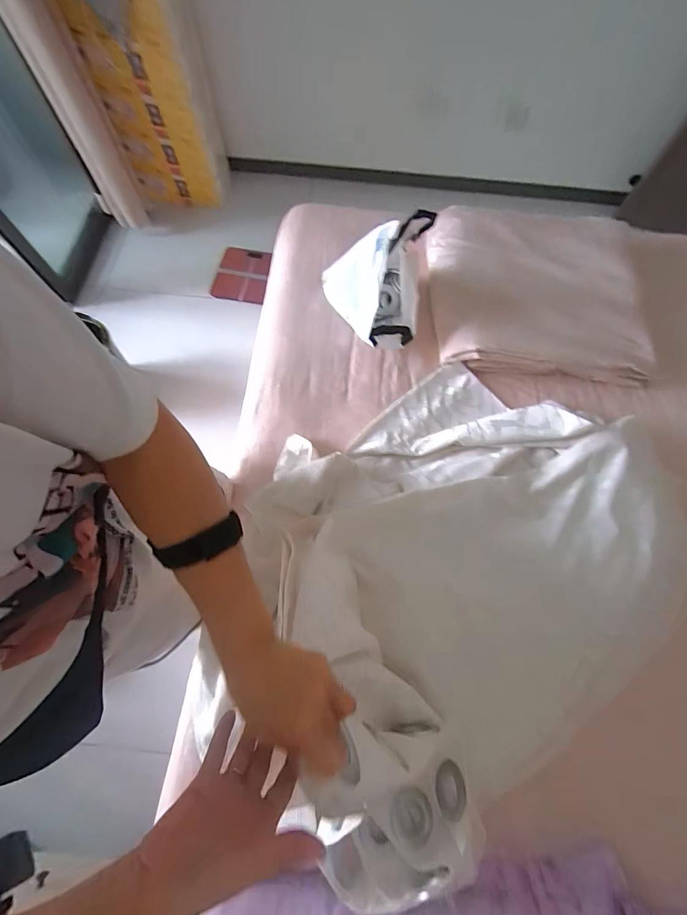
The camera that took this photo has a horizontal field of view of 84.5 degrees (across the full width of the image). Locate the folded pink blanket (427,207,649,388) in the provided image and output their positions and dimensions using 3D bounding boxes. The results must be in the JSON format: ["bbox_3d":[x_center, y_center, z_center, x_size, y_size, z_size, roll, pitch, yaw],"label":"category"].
[{"bbox_3d":[0.482,-0.426,0.978,0.524,0.116,0.446,5,71,0],"label":"folded pink blanket"}]

